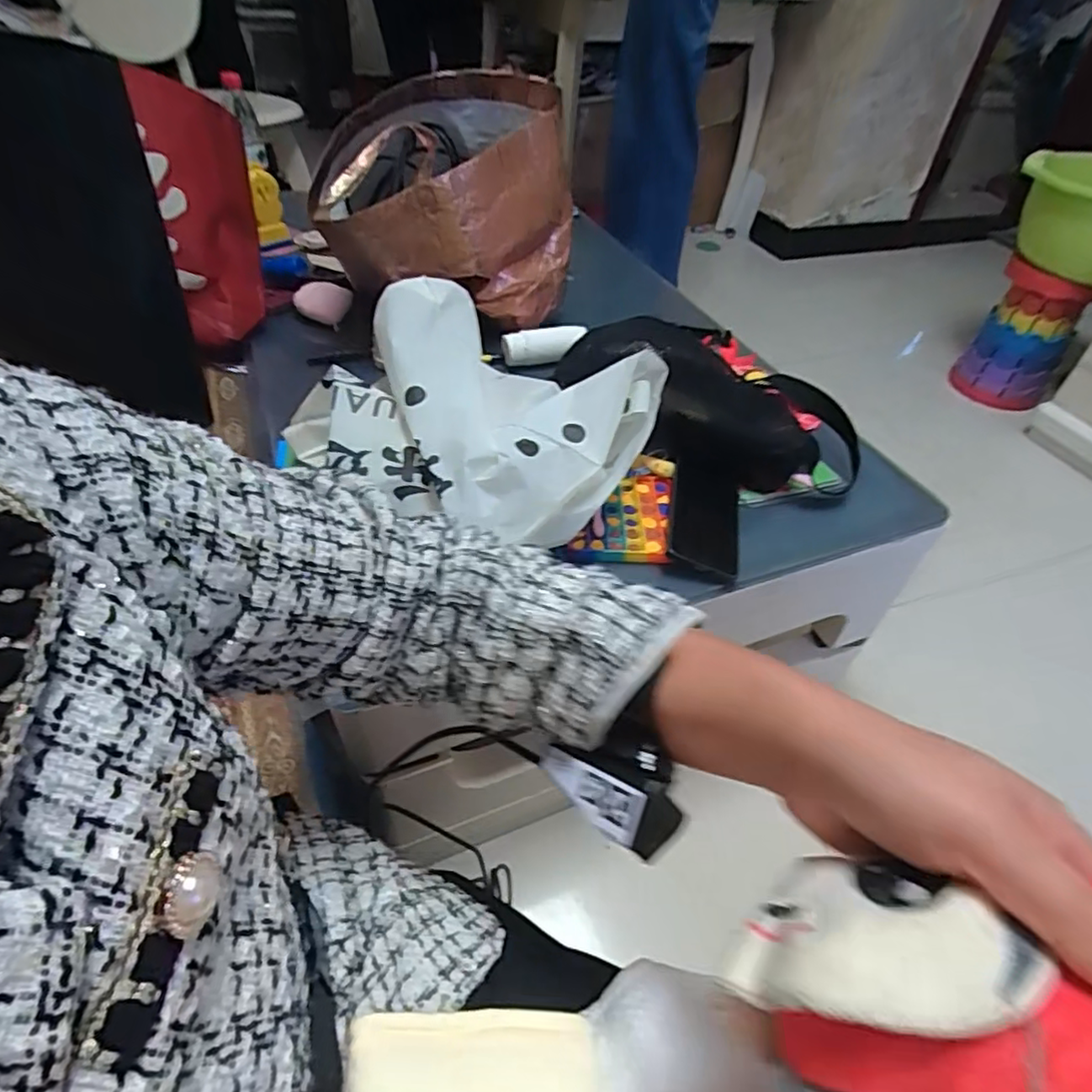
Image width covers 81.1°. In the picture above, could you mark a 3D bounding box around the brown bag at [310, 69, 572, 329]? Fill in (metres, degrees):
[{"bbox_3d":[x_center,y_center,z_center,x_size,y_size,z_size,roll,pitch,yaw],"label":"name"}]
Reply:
[{"bbox_3d":[-0.133,-0.434,0.843,0.344,0.243,0.193,-30,55,-29],"label":"brown bag"}]

